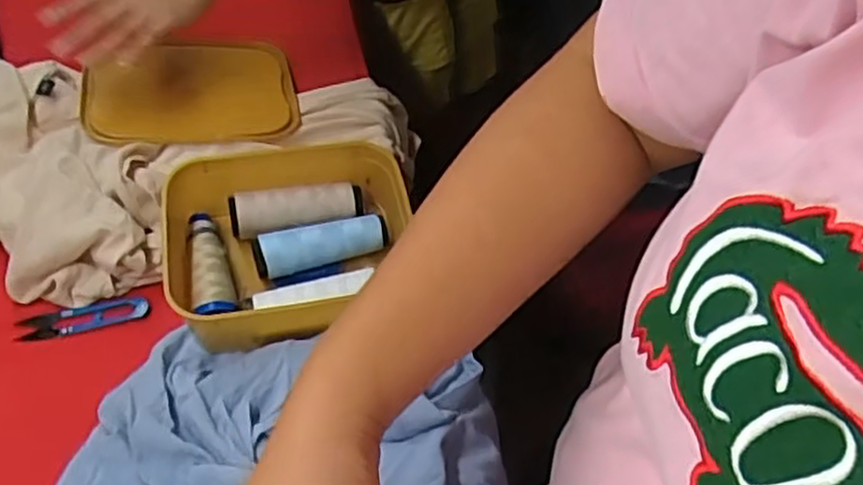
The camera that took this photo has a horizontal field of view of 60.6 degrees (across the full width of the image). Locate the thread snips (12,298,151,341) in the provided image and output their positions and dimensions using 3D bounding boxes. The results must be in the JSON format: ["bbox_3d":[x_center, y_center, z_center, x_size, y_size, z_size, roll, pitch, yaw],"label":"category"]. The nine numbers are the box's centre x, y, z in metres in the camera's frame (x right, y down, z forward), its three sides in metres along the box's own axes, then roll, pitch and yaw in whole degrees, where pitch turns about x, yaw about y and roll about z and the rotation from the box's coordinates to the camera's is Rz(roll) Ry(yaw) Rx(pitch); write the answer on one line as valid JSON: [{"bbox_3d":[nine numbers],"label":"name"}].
[{"bbox_3d":[-0.284,0.063,0.603,0.102,0.008,0.021,-10,55,-8],"label":"thread snips"}]

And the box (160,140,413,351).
[{"bbox_3d":[-0.117,0.003,0.617,0.200,0.069,0.166,-11,55,-8],"label":"box"}]

